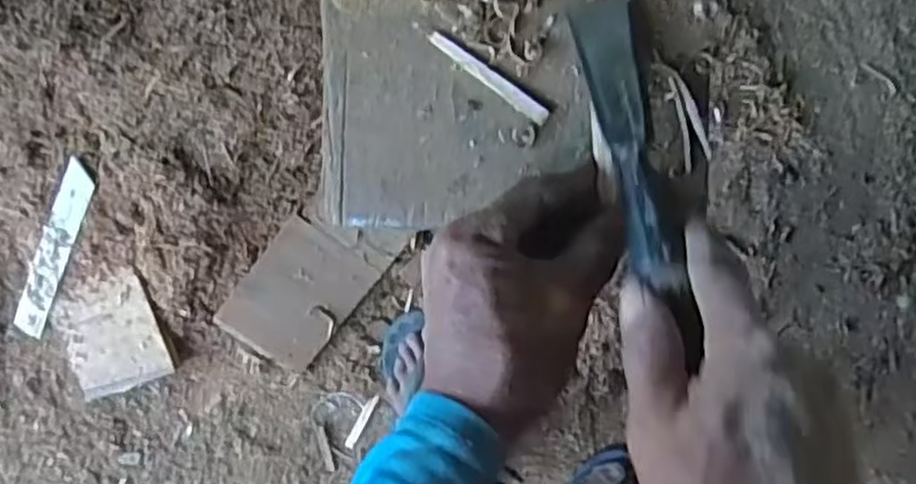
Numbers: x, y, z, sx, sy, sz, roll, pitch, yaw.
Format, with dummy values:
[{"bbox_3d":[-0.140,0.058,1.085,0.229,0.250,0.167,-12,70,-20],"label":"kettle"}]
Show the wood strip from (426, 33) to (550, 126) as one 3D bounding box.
[{"bbox_3d":[0.016,-0.086,0.401,0.074,0.007,0.010,37,94,0],"label":"wood strip"}]

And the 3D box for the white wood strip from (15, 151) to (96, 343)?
[{"bbox_3d":[-0.545,0.016,1.029,0.046,0.012,0.260,28,107,1],"label":"white wood strip"}]

